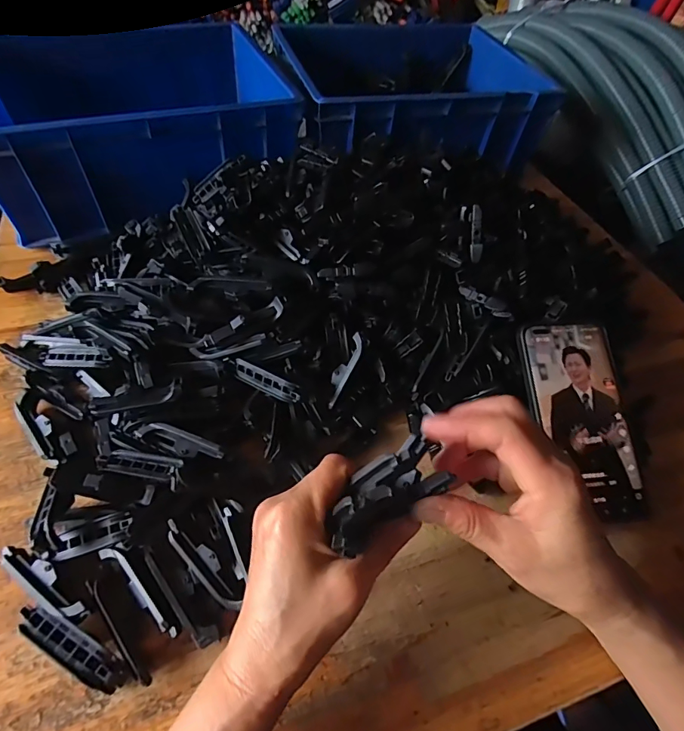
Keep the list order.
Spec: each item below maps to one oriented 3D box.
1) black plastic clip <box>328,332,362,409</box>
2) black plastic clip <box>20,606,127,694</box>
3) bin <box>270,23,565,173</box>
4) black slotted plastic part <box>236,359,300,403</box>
[{"bbox_3d":[0.001,0.004,0.372,0.014,0.006,0.066,26,91,14],"label":"black plastic clip"},{"bbox_3d":[-0.160,0.167,0.255,0.072,0.016,0.017,25,54,13],"label":"black plastic clip"},{"bbox_3d":[0.094,-0.391,0.600,0.322,0.093,0.251,-11,54,-14],"label":"bin"},{"bbox_3d":[-0.062,0.013,0.354,0.063,0.012,0.013,25,54,13],"label":"black slotted plastic part"}]

